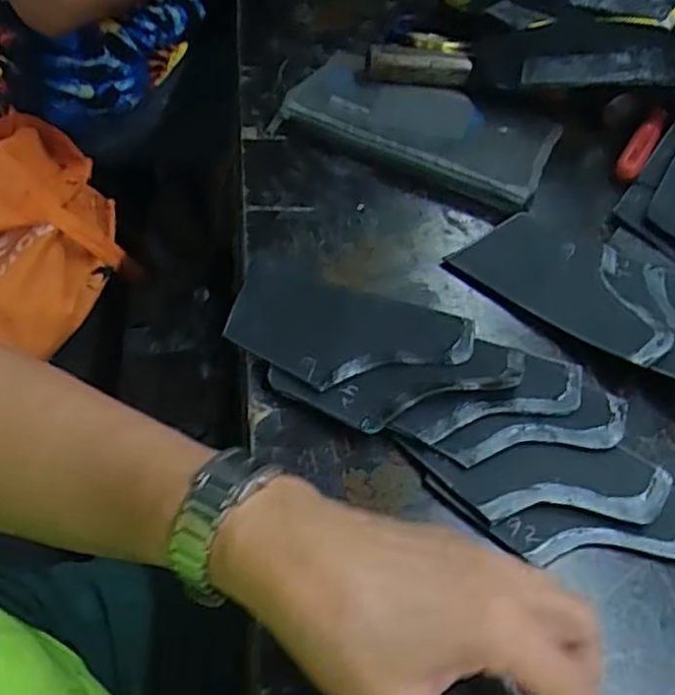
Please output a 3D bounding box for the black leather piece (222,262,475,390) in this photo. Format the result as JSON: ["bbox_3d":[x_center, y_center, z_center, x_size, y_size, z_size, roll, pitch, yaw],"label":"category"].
[{"bbox_3d":[0.006,-0.009,0.432,0.144,0.007,0.080,13,49,7],"label":"black leather piece"}]

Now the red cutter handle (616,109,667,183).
[{"bbox_3d":[0.244,-0.162,0.576,0.019,0.025,0.078,28,55,16],"label":"red cutter handle"}]

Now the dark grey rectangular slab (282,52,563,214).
[{"bbox_3d":[0.067,-0.177,0.570,0.205,0.030,0.102,24,54,13],"label":"dark grey rectangular slab"}]

